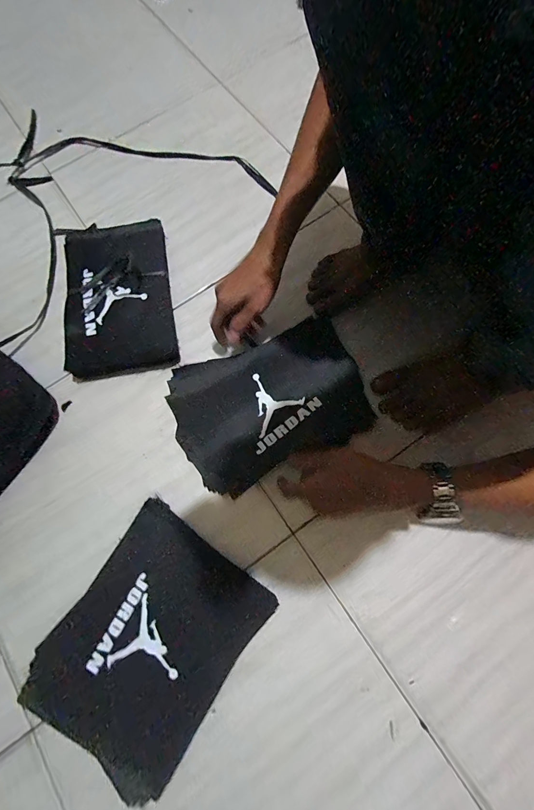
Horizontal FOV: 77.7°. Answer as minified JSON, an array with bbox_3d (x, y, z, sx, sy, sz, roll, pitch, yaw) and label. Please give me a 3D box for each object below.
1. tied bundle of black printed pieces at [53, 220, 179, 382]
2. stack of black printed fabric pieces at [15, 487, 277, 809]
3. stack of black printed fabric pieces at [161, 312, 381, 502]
[{"bbox_3d":[-0.245,-0.184,0.545,0.169,0.039,0.271,-9,74,-1],"label":"tied bundle of black printed pieces"},{"bbox_3d":[-0.145,0.287,0.414,0.205,0.036,0.248,35,78,10],"label":"stack of black printed fabric pieces"},{"bbox_3d":[0.000,-0.005,0.490,0.269,0.031,0.196,-25,75,-6],"label":"stack of black printed fabric pieces"}]

